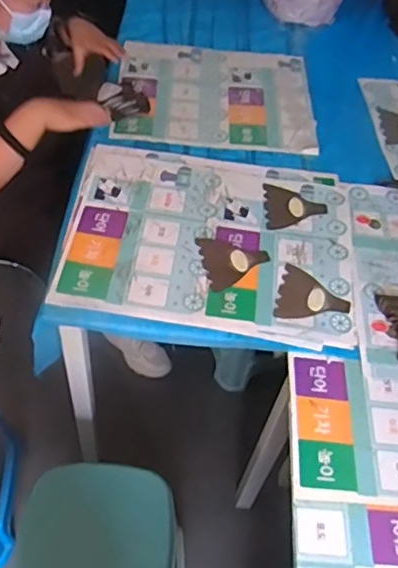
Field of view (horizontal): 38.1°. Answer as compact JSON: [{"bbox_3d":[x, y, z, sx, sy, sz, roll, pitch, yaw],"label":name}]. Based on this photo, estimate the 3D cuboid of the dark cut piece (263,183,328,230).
[{"bbox_3d":[0.191,-0.151,1.138,0.120,0.005,0.113,4,52,-4],"label":"dark cut piece"}]

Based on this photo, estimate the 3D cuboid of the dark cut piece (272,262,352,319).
[{"bbox_3d":[0.199,0.026,1.003,0.125,0.005,0.113,18,56,10],"label":"dark cut piece"}]

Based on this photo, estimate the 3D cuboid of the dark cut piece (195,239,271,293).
[{"bbox_3d":[0.067,-0.044,1.042,0.119,0.005,0.116,-9,54,-14],"label":"dark cut piece"}]

